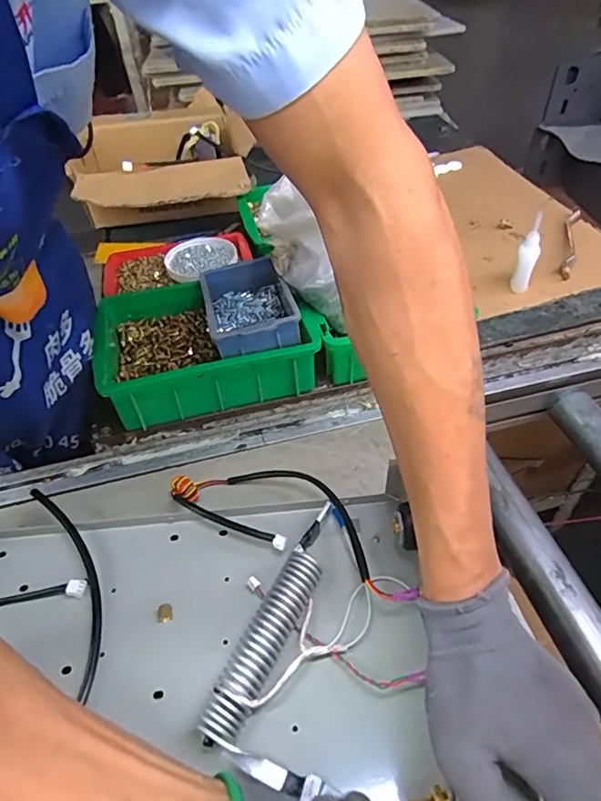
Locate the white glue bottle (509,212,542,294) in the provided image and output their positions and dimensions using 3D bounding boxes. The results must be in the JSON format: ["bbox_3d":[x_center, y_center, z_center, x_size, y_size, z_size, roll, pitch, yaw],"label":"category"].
[{"bbox_3d":[0.300,-0.193,0.670,0.025,0.101,0.019,16,24,18],"label":"white glue bottle"}]

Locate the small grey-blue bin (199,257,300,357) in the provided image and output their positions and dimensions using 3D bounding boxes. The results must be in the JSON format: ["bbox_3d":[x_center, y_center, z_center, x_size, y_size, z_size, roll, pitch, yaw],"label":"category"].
[{"bbox_3d":[-0.061,-0.114,0.601,0.098,0.057,0.152,-13,35,-7],"label":"small grey-blue bin"}]

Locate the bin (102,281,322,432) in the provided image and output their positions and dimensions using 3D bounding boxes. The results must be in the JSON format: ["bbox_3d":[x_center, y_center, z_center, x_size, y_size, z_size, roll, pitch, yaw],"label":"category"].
[{"bbox_3d":[-0.118,-0.072,0.623,0.229,0.085,0.192,-12,47,-8],"label":"bin"}]

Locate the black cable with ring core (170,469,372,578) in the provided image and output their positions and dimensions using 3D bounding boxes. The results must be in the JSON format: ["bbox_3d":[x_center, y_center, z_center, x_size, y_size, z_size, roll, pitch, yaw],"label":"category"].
[{"bbox_3d":[-0.023,0.098,0.483,0.211,0.051,0.089,18,50,19],"label":"black cable with ring core"}]

